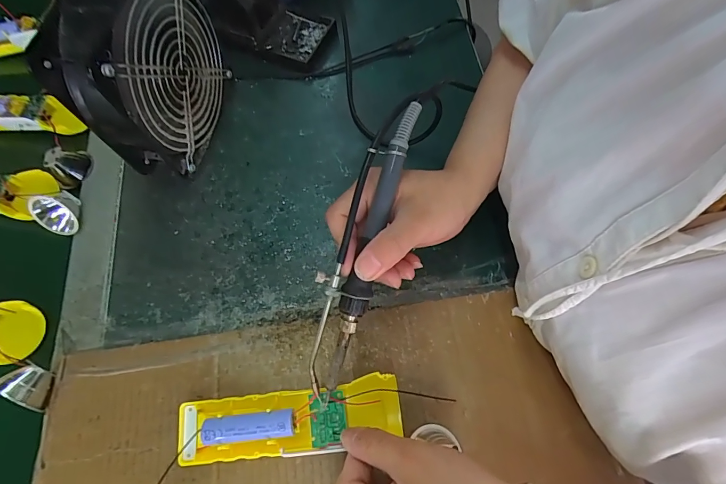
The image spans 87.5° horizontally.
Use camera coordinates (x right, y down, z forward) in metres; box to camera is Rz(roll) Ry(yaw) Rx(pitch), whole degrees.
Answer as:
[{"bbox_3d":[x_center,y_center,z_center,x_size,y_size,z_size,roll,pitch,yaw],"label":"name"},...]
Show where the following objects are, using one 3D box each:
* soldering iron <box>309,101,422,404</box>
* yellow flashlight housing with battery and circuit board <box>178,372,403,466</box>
[{"bbox_3d":[-0.003,0.007,0.256,0.031,0.027,0.203,17,89,10],"label":"soldering iron"},{"bbox_3d":[-0.053,0.125,0.268,0.156,0.020,0.041,-9,64,0],"label":"yellow flashlight housing with battery and circuit board"}]

